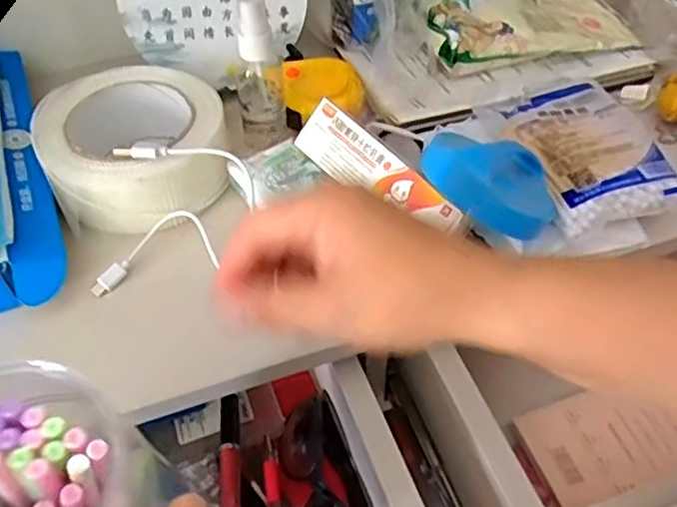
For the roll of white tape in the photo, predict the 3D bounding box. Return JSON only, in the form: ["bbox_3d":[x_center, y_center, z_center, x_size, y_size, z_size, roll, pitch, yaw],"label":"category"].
[{"bbox_3d":[-0.146,-0.080,0.461,0.125,0.055,0.120,0,49,0],"label":"roll of white tape"}]

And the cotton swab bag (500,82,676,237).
[{"bbox_3d":[0.178,-0.077,0.462,0.093,0.017,0.125,-13,50,-11],"label":"cotton swab bag"}]

